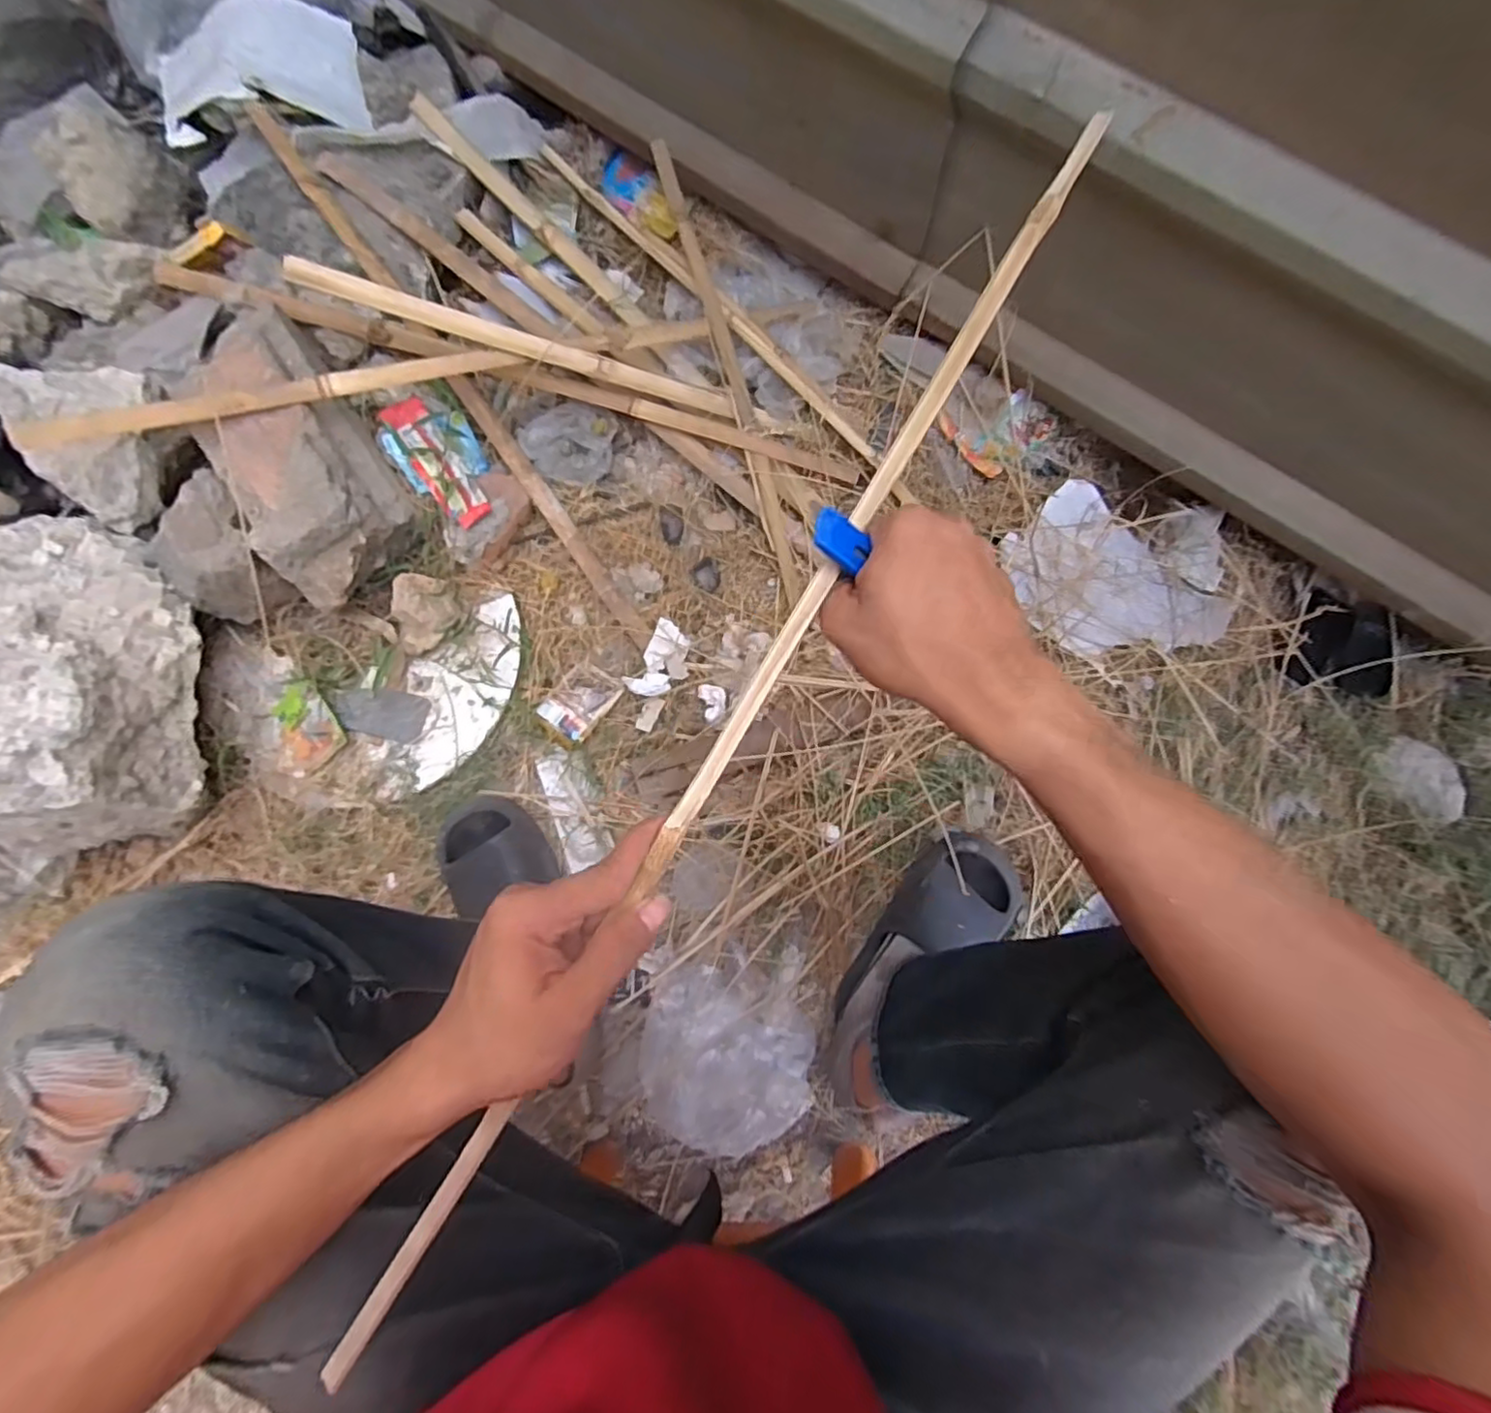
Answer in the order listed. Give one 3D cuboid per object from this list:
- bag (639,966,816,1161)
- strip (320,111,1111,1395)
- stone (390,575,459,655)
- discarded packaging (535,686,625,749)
[{"bbox_3d":[-0.018,0.392,0.720,0.196,0.063,0.164,16,78,2],"label":"bag"},{"bbox_3d":[0.002,-0.003,0.331,0.016,0.012,0.717,31,86,6],"label":"strip"},{"bbox_3d":[-0.399,-0.116,0.815,0.067,0.041,0.094,3,77,-1],"label":"stone"},{"bbox_3d":[-0.214,-0.001,0.830,0.069,0.012,0.097,35,79,6],"label":"discarded packaging"}]

